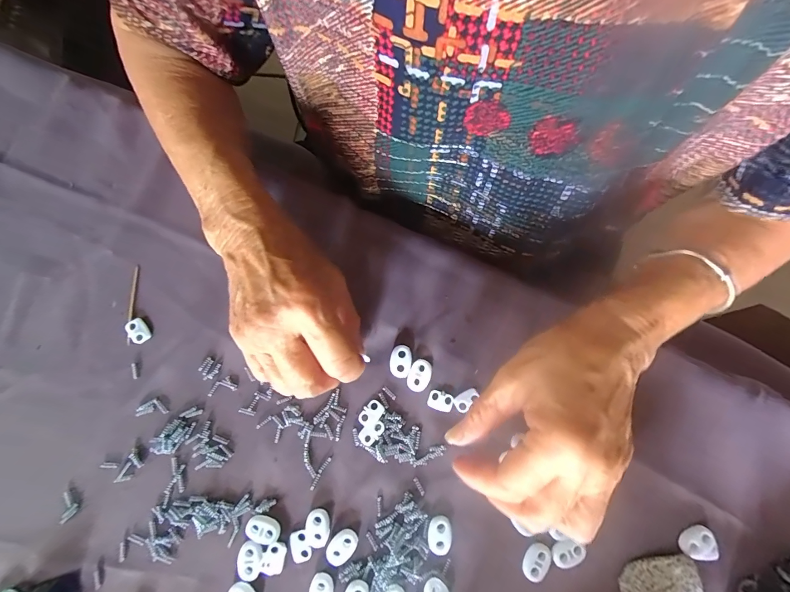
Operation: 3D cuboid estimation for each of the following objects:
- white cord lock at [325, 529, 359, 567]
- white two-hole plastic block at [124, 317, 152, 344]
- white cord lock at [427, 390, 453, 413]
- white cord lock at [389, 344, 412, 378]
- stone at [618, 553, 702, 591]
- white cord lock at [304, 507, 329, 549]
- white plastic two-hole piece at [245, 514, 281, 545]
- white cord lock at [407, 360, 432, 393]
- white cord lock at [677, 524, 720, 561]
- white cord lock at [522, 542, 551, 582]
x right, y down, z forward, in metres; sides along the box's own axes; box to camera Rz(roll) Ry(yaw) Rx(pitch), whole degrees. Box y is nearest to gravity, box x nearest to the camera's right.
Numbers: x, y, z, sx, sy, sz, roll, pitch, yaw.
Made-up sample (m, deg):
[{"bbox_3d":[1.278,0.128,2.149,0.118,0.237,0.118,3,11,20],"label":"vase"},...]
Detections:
[{"bbox_3d":[-0.035,0.166,0.236,0.015,0.004,0.024,38,81,8],"label":"white cord lock"},{"bbox_3d":[-0.191,0.026,0.265,0.014,0.004,0.018,-41,80,-8],"label":"white two-hole plastic block"},{"bbox_3d":[0.032,0.075,0.255,0.018,0.004,0.013,18,78,5],"label":"white cord lock"},{"bbox_3d":[0.004,0.047,0.261,0.015,0.004,0.023,12,78,3],"label":"white cord lock"},{"bbox_3d":[0.167,0.183,0.227,0.045,0.014,0.028,-9,78,-1],"label":"stone"},{"bbox_3d":[-0.052,0.155,0.239,0.016,0.004,0.023,-4,77,0],"label":"white cord lock"},{"bbox_3d":[-0.088,0.155,0.238,0.022,0.004,0.015,17,78,5],"label":"white plastic two-hole piece"},{"bbox_3d":[0.018,0.057,0.257,0.016,0.007,0.023,26,79,6],"label":"white cord lock"},{"bbox_3d":[0.199,0.161,0.234,0.020,0.008,0.019,11,78,3],"label":"white cord lock"},{"bbox_3d":[0.092,0.174,0.234,0.014,0.007,0.022,32,80,7],"label":"white cord lock"}]

